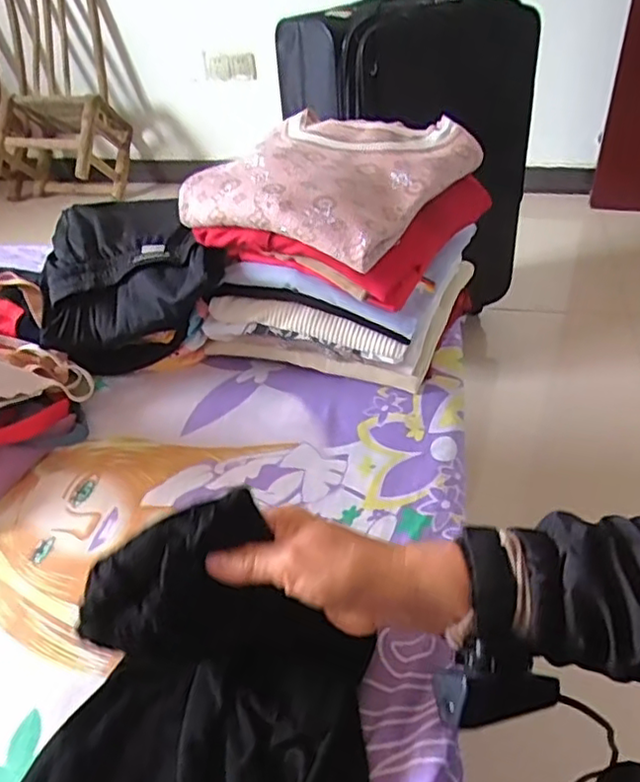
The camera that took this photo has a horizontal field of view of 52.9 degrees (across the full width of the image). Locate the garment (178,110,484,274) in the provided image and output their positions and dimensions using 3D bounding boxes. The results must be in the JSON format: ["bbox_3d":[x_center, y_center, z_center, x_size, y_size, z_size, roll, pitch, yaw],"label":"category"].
[{"bbox_3d":[0.003,-0.219,0.650,0.231,0.068,0.212,26,48,32],"label":"garment"}]

